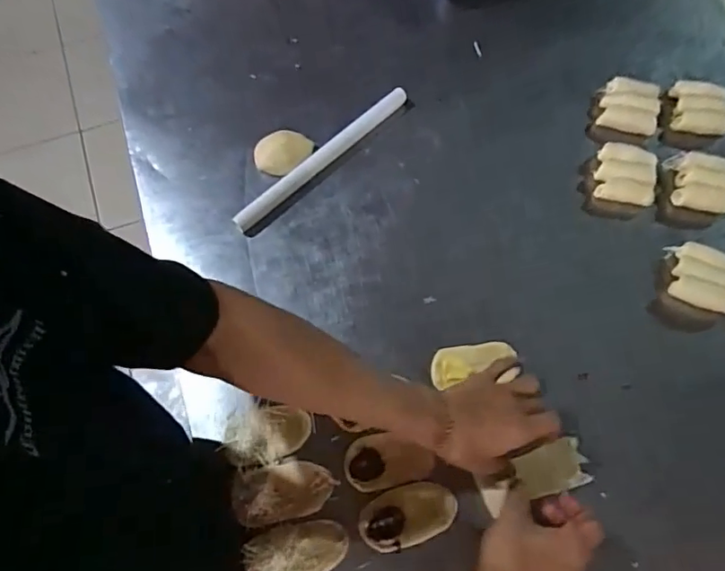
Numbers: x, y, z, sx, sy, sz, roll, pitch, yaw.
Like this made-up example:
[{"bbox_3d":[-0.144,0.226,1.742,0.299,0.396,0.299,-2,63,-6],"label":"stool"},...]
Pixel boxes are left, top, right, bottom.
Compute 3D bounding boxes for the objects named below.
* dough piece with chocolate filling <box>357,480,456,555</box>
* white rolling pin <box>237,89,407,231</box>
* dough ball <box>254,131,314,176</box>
[{"bbox_3d":[0.046,0.233,0.542,0.098,0.008,0.054,-22,69,-7],"label":"dough piece with chocolate filling"},{"bbox_3d":[-0.050,-0.166,0.694,0.285,0.024,0.019,-42,73,-14],"label":"white rolling pin"},{"bbox_3d":[-0.104,-0.174,0.693,0.075,0.036,0.059,-40,72,-14],"label":"dough ball"}]

